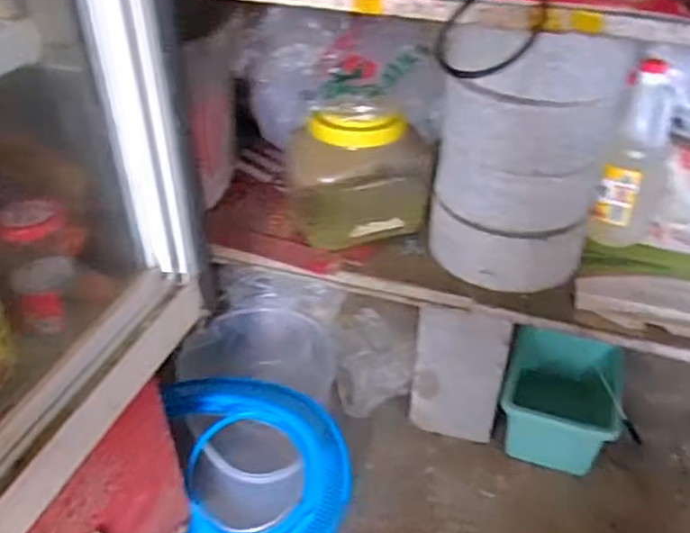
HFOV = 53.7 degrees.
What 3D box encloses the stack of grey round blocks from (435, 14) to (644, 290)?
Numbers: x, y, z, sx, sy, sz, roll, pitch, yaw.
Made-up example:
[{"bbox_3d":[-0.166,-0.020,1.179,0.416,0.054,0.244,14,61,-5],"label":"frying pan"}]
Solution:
[{"bbox_3d":[0.206,-0.141,0.786,0.180,0.305,0.195,19,42,22],"label":"stack of grey round blocks"}]

